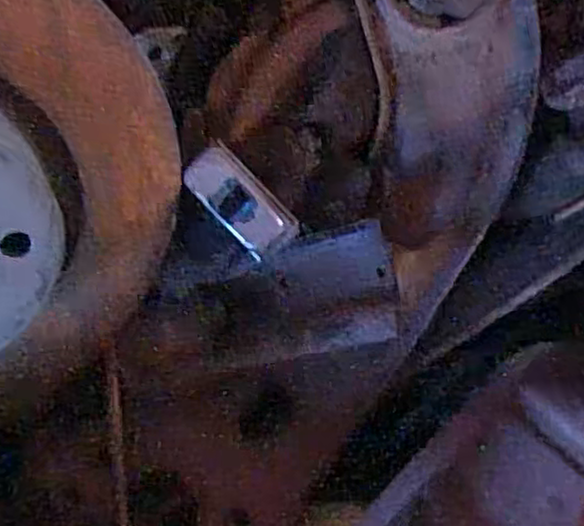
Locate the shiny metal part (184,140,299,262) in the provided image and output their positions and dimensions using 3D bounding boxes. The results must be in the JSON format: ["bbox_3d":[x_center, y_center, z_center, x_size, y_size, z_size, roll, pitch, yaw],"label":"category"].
[{"bbox_3d":[-0.030,-0.036,0.429,0.033,0.020,0.069,-41,97,4],"label":"shiny metal part"}]

